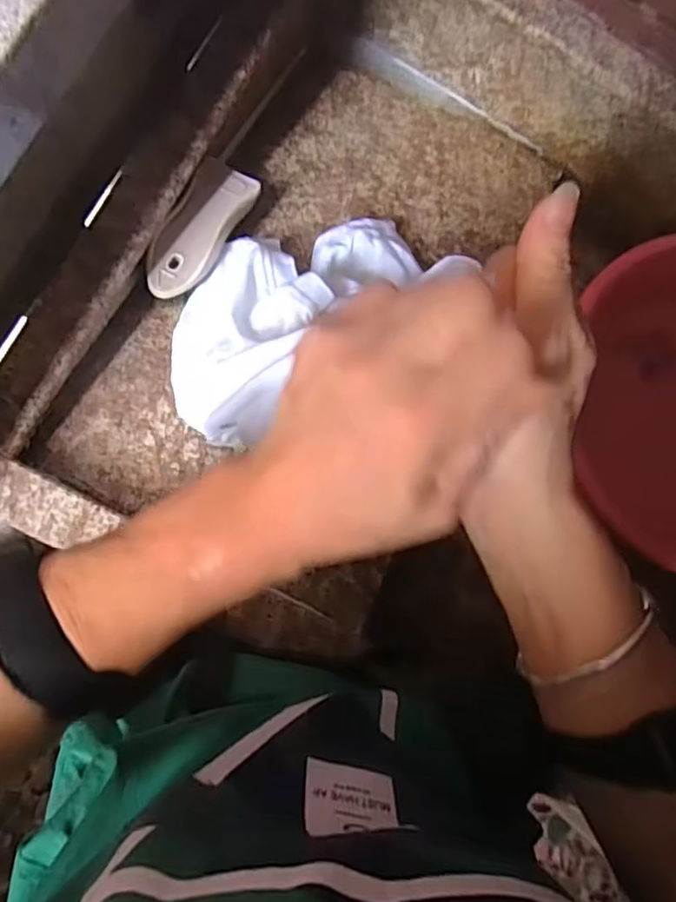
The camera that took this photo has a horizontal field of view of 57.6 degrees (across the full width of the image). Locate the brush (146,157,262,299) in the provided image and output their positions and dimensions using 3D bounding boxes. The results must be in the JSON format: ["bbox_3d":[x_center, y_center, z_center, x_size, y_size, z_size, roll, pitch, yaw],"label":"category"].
[{"bbox_3d":[-0.115,-0.184,0.509,0.047,0.029,0.134,28,81,-4],"label":"brush"}]

